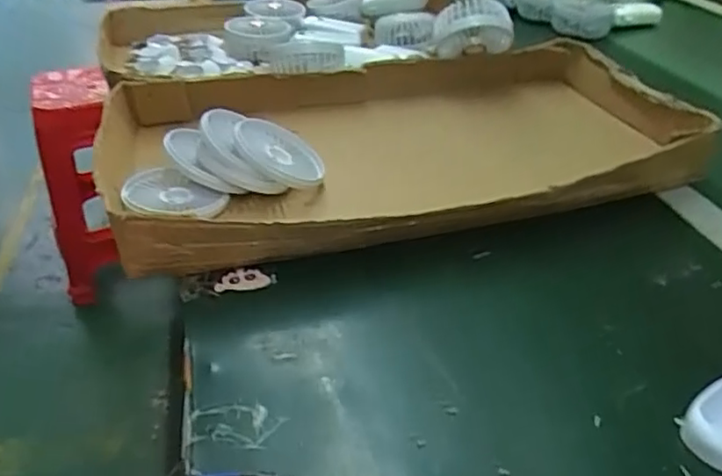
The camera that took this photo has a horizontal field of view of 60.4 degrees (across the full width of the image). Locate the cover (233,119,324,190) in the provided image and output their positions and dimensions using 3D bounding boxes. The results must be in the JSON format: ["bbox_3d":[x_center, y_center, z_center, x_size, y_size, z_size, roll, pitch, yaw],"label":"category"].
[{"bbox_3d":[-0.075,-0.074,0.550,0.089,0.013,0.075,45,36,21],"label":"cover"}]

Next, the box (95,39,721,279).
[{"bbox_3d":[0.046,-0.099,0.598,0.539,0.062,0.315,-11,35,-14],"label":"box"}]

